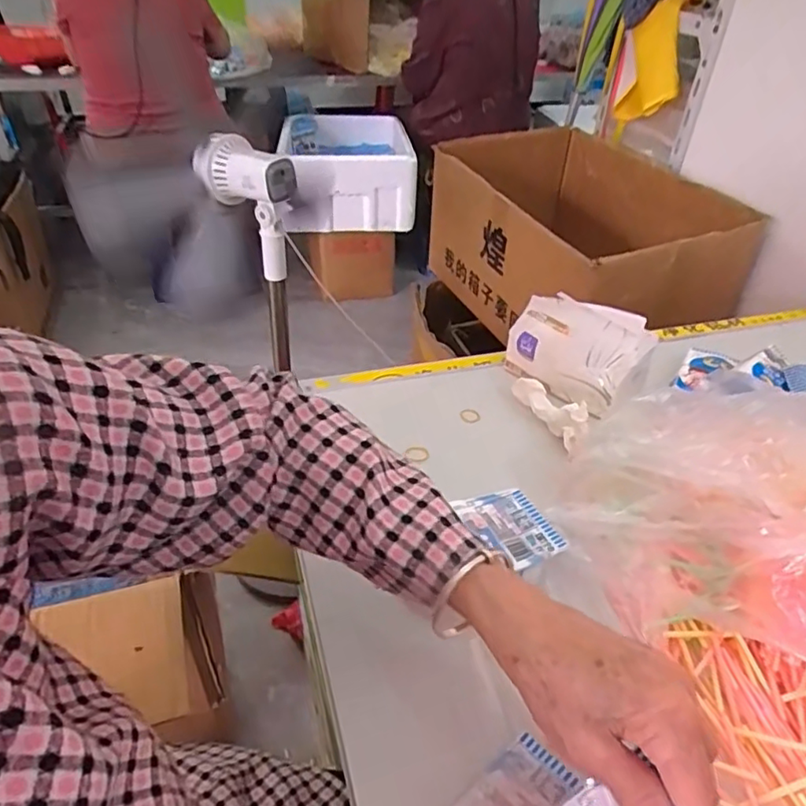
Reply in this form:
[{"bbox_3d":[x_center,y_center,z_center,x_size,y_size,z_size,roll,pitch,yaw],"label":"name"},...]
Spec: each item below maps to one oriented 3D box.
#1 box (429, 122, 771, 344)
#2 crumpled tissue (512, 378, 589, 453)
[{"bbox_3d":[0.310,-0.293,1.102,0.393,0.257,0.546,-19,43,-26],"label":"box"},{"bbox_3d":[0.146,0.004,0.582,0.026,0.038,0.100,-14,41,-22],"label":"crumpled tissue"}]

